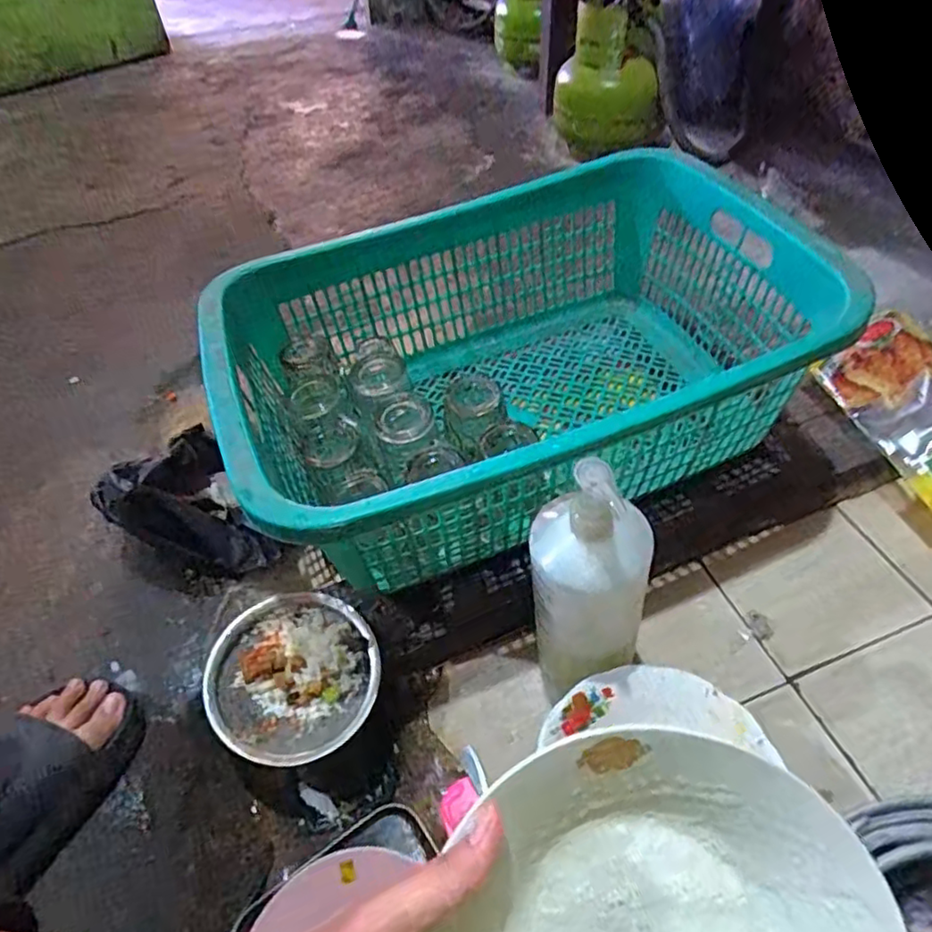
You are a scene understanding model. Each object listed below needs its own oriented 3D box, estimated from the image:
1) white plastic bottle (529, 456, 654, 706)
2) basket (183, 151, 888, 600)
[{"bbox_3d":[0.109,0.099,0.565,0.095,0.283,0.084,-10,49,-6],"label":"white plastic bottle"},{"bbox_3d":[0.049,-0.120,0.703,0.591,0.223,0.404,-18,50,-13],"label":"basket"}]

